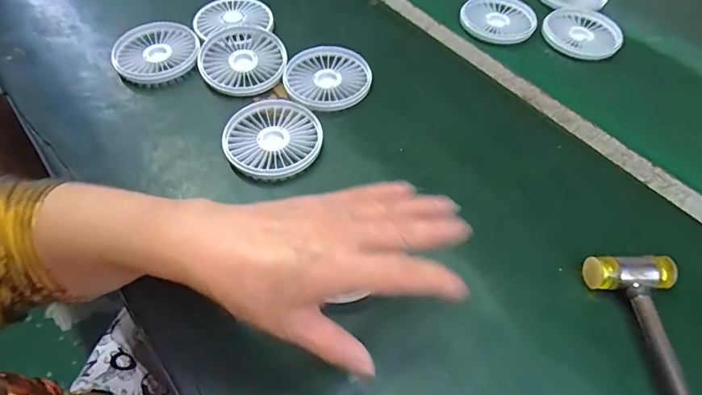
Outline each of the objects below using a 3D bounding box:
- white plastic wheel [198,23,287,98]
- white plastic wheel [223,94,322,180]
[{"bbox_3d":[-0.114,-0.147,0.475,0.088,0.017,0.091,0,53,-1],"label":"white plastic wheel"},{"bbox_3d":[-0.069,-0.055,0.422,0.083,0.020,0.093,9,54,6],"label":"white plastic wheel"}]

